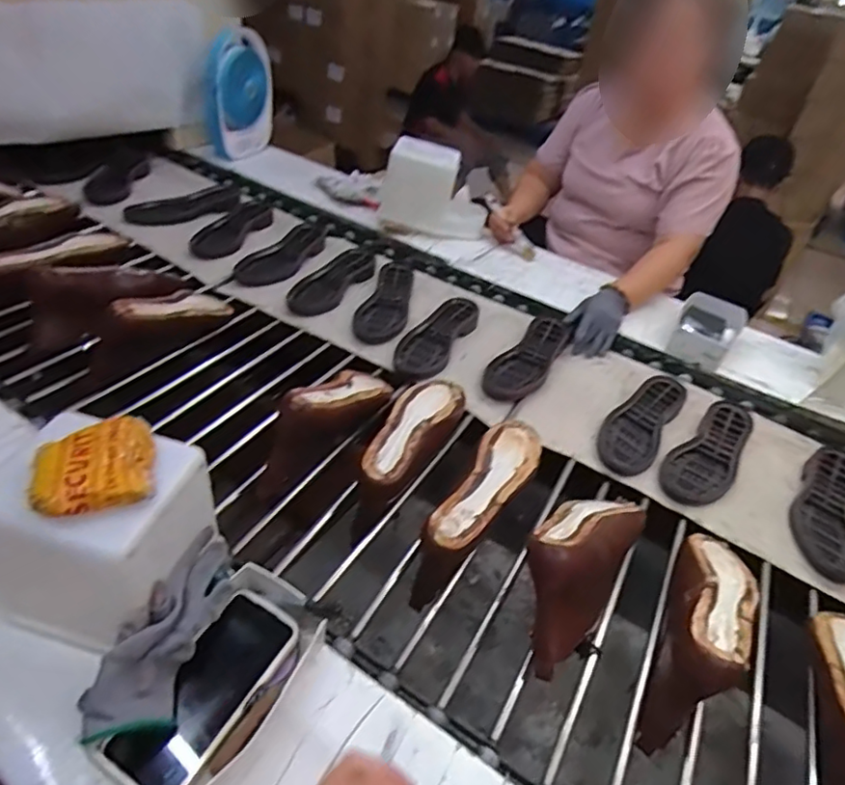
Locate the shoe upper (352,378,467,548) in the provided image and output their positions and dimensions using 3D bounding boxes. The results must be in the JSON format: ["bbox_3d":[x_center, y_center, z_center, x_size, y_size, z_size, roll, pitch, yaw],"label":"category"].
[{"bbox_3d":[-0.013,0.070,0.807,0.083,0.072,0.264,22,40,14],"label":"shoe upper"}]

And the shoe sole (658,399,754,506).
[{"bbox_3d":[0.465,0.092,0.903,0.093,0.019,0.255,36,46,28],"label":"shoe sole"}]

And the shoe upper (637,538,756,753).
[{"bbox_3d":[0.321,0.255,0.637,0.077,0.101,0.267,26,42,18],"label":"shoe upper"}]

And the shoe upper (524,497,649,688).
[{"bbox_3d":[0.188,0.188,0.665,0.097,0.122,0.273,30,43,22],"label":"shoe upper"}]

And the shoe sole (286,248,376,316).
[{"bbox_3d":[-0.184,-0.233,1.169,0.109,0.026,0.248,24,41,16],"label":"shoe sole"}]

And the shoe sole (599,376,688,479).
[{"bbox_3d":[0.363,0.045,0.939,0.089,0.018,0.263,30,43,22],"label":"shoe sole"}]

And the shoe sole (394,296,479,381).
[{"bbox_3d":[0.026,-0.107,1.049,0.094,0.029,0.241,23,41,15],"label":"shoe sole"}]

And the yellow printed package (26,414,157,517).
[{"bbox_3d":[-0.271,0.054,0.469,0.086,0.019,0.095,-8,42,-21],"label":"yellow printed package"}]

